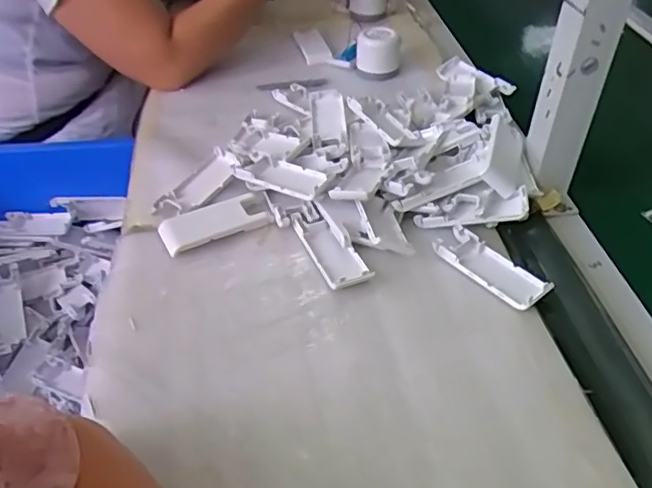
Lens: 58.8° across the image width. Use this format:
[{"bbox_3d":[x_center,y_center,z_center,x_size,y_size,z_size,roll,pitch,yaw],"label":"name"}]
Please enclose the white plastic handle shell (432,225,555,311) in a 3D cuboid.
[{"bbox_3d":[0.146,0.022,0.517,0.045,0.013,0.105,-32,51,-31],"label":"white plastic handle shell"}]

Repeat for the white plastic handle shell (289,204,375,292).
[{"bbox_3d":[0.001,0.003,0.535,0.039,0.019,0.104,-19,45,-21],"label":"white plastic handle shell"}]

